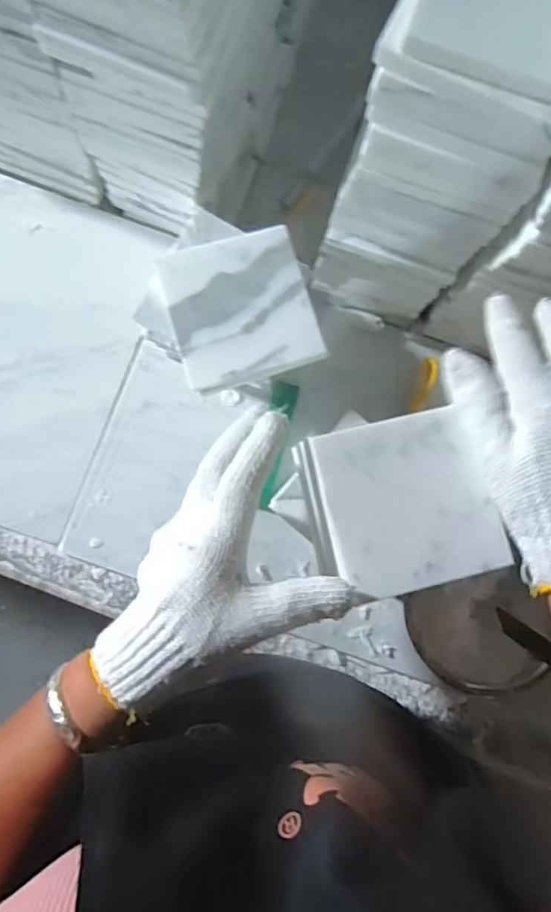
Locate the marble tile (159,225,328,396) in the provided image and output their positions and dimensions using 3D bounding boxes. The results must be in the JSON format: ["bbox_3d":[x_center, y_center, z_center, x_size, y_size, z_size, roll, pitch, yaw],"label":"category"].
[{"bbox_3d":[-0.024,-0.105,0.384,0.097,0.007,0.102,-17,87,-8],"label":"marble tile"}]

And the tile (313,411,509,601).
[{"bbox_3d":[0.079,0.027,0.318,0.097,0.012,0.098,-13,87,-7],"label":"tile"}]

